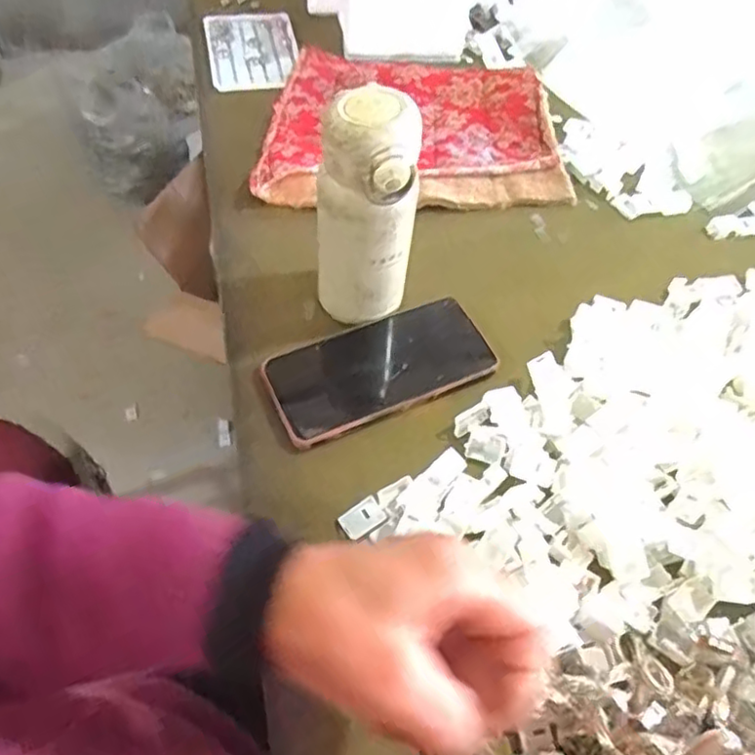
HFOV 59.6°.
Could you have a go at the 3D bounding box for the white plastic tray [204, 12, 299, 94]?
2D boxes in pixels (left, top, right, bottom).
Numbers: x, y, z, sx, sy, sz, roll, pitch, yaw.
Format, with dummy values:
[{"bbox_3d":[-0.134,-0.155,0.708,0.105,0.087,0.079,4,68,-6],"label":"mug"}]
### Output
[{"bbox_3d":[-0.136,-0.358,0.710,0.094,0.017,0.132,-7,57,-7],"label":"white plastic tray"}]

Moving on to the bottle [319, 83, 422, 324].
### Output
[{"bbox_3d":[-0.010,-0.109,0.459,0.068,0.171,0.060,4,57,0],"label":"bottle"}]

